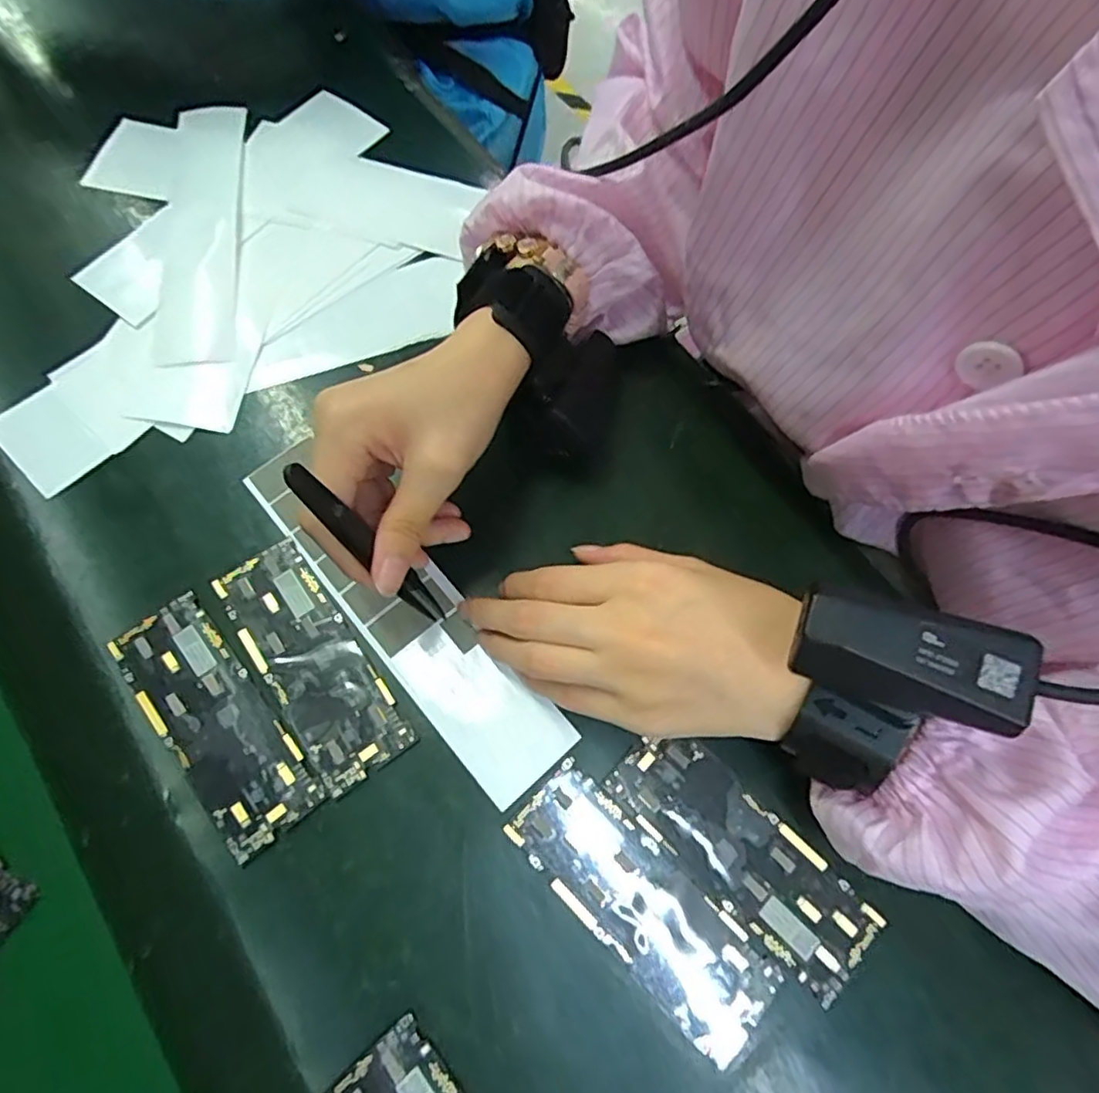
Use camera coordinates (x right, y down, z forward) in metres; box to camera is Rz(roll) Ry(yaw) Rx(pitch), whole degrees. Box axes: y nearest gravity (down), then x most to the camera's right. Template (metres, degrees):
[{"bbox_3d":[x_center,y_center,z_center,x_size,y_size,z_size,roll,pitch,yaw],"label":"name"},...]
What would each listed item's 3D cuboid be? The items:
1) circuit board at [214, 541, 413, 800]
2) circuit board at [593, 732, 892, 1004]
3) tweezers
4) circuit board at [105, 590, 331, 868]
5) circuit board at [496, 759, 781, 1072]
[{"bbox_3d":[-0.115,0.054,0.298,0.044,0.004,0.122,-35,74,-13],"label":"circuit board"},{"bbox_3d":[0.084,0.134,0.273,0.123,0.004,0.045,43,75,13],"label":"circuit board"},{"bbox_3d":[-0.075,0.003,0.265,0.014,0.116,0.013,21,70,28],"label":"tweezers"},{"bbox_3d":[-0.156,0.079,0.286,0.044,0.004,0.122,-38,75,-14],"label":"circuit board"},{"bbox_3d":[0.040,0.152,0.266,0.122,0.004,0.046,43,75,13],"label":"circuit board"}]

